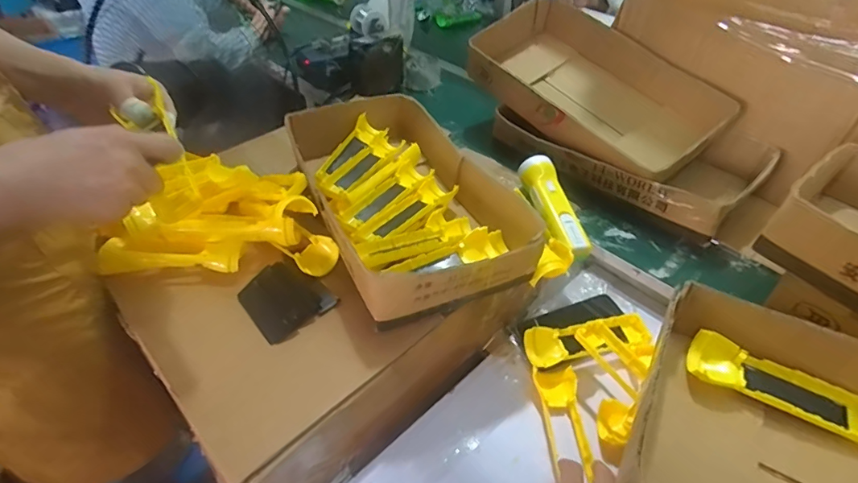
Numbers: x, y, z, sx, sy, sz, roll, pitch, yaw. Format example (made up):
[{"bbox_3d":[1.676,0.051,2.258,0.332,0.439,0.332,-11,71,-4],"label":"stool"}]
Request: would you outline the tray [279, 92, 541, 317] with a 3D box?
[{"bbox_3d":[-0.044,-0.073,0.650,0.229,0.087,0.420,-15,45,-18],"label":"tray"}]

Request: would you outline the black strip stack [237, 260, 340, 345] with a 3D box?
[{"bbox_3d":[-0.170,0.063,0.547,0.091,0.017,0.100,-30,51,-31],"label":"black strip stack"}]

